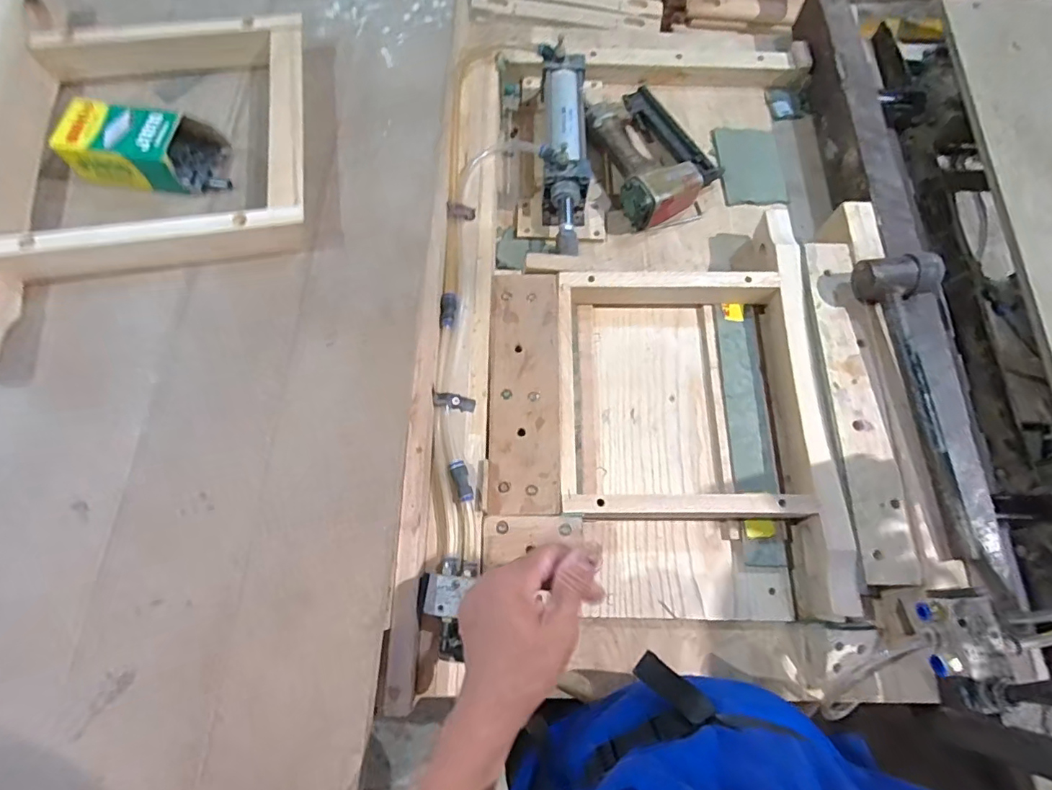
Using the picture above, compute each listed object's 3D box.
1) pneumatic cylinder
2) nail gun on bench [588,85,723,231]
[{"bbox_3d":[0.052,-0.325,0.711,0.067,0.081,0.313,-1,71,-2],"label":"pneumatic cylinder"},{"bbox_3d":[0.179,-0.354,0.741,0.155,0.054,0.227,-18,72,-8],"label":"nail gun on bench"}]

